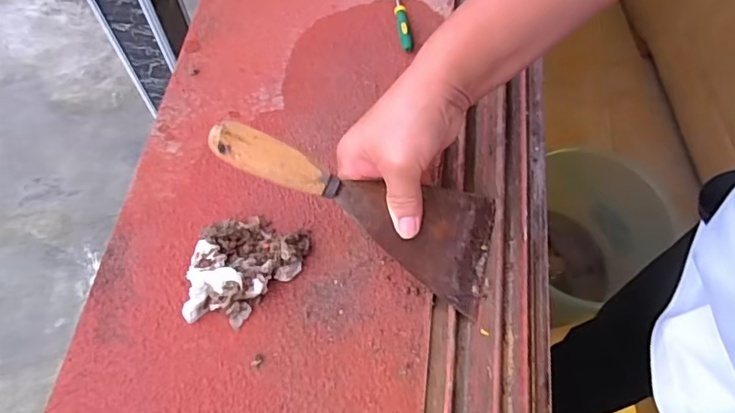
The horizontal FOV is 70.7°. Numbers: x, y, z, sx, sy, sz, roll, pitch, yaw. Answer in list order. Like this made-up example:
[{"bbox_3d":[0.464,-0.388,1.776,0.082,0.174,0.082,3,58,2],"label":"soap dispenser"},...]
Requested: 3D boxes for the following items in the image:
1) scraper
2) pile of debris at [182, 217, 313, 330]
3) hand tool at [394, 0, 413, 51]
[{"bbox_3d":[-0.005,-0.003,0.356,0.208,0.013,0.083,24,63,-18],"label":"scraper"},{"bbox_3d":[-0.097,0.040,0.383,0.101,0.035,0.069,-40,70,-18],"label":"pile of debris"},{"bbox_3d":[0.029,-0.216,0.523,0.012,0.015,0.149,-8,64,-2],"label":"hand tool"}]

